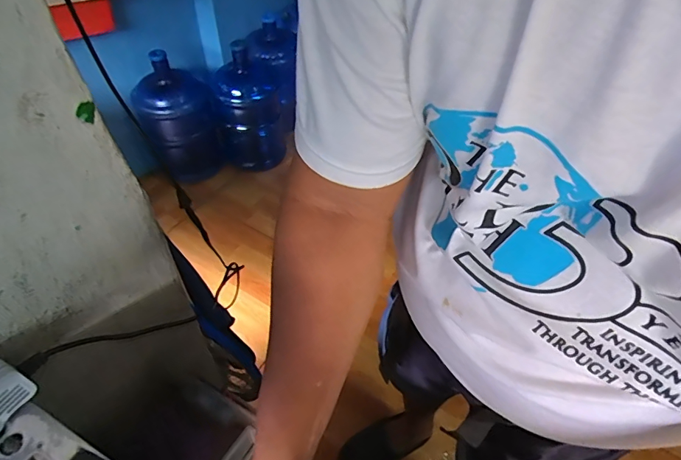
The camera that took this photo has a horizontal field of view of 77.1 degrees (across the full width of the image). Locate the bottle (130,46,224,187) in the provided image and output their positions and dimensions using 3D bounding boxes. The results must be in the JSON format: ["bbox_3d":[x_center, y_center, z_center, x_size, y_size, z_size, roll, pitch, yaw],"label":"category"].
[{"bbox_3d":[-0.620,-0.424,1.672,0.281,0.430,0.269,-19,53,-17],"label":"bottle"}]

